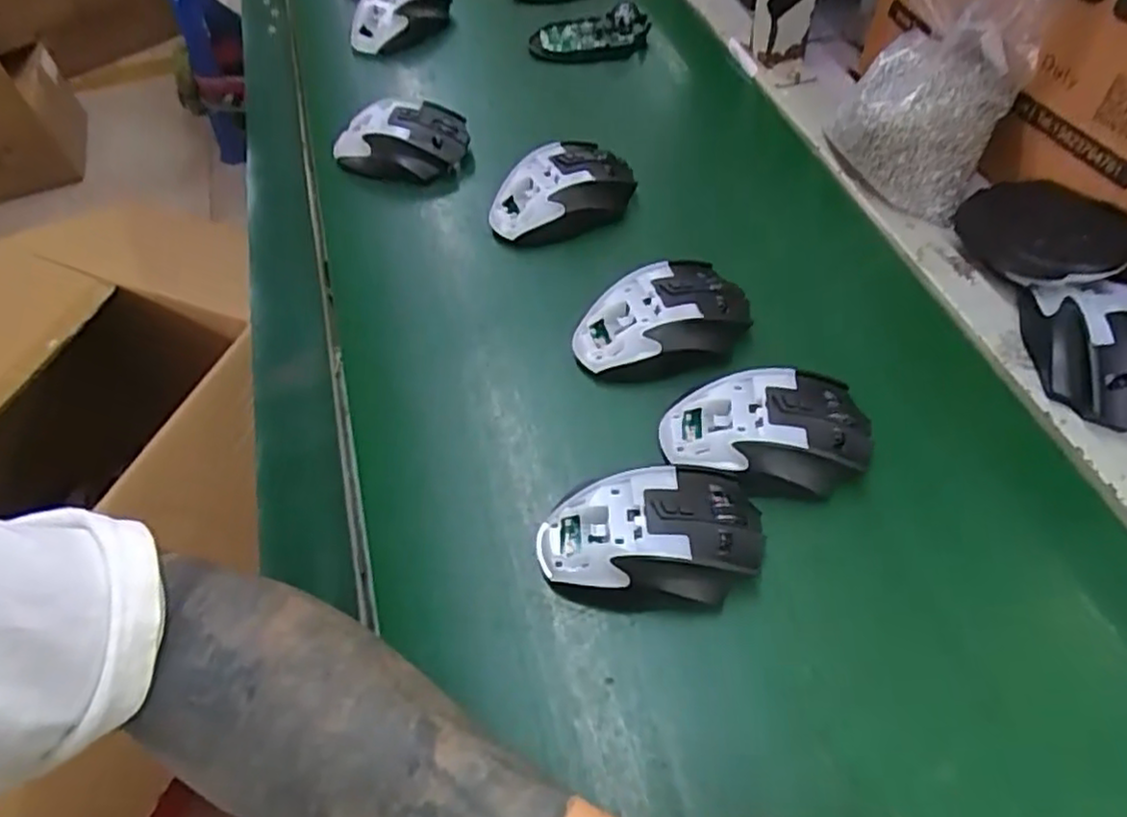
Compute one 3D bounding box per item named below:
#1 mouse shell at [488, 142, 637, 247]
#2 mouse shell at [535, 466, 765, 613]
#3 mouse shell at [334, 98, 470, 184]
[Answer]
[{"bbox_3d":[-0.002,-0.166,0.547,0.116,0.040,0.066,-27,56,-14],"label":"mouse shell"},{"bbox_3d":[0.045,0.070,0.374,0.114,0.041,0.065,-7,53,0],"label":"mouse shell"},{"bbox_3d":[-0.139,-0.227,0.601,0.106,0.049,0.058,2,54,7],"label":"mouse shell"}]

